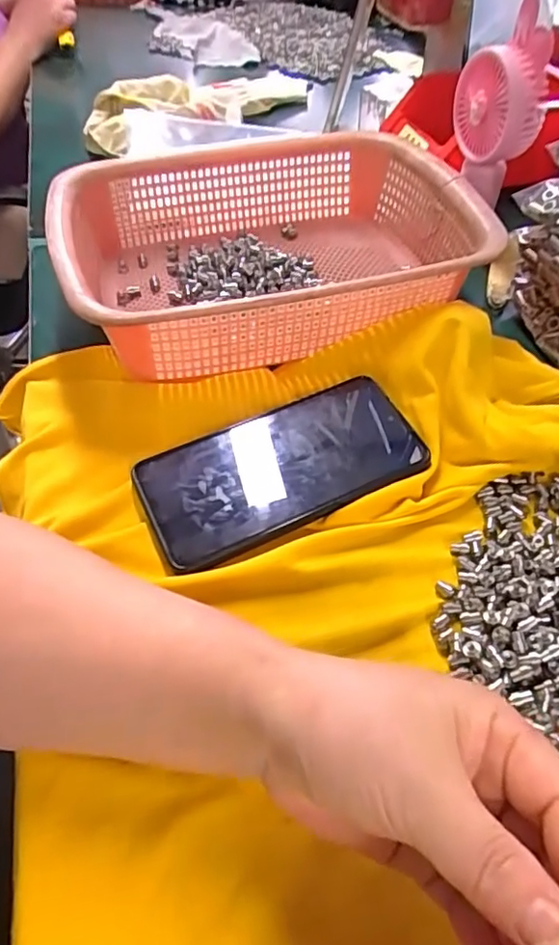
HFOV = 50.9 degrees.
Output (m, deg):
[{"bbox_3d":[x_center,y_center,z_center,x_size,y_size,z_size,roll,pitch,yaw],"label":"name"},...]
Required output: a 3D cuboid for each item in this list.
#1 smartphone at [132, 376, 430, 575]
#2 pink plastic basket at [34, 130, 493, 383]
[{"bbox_3d":[0.002,-0.004,0.341,0.161,0.006,0.076,-23,61,-14],"label":"smartphone"},{"bbox_3d":[-0.009,-0.165,0.439,0.284,0.074,0.212,-13,52,-10],"label":"pink plastic basket"}]

